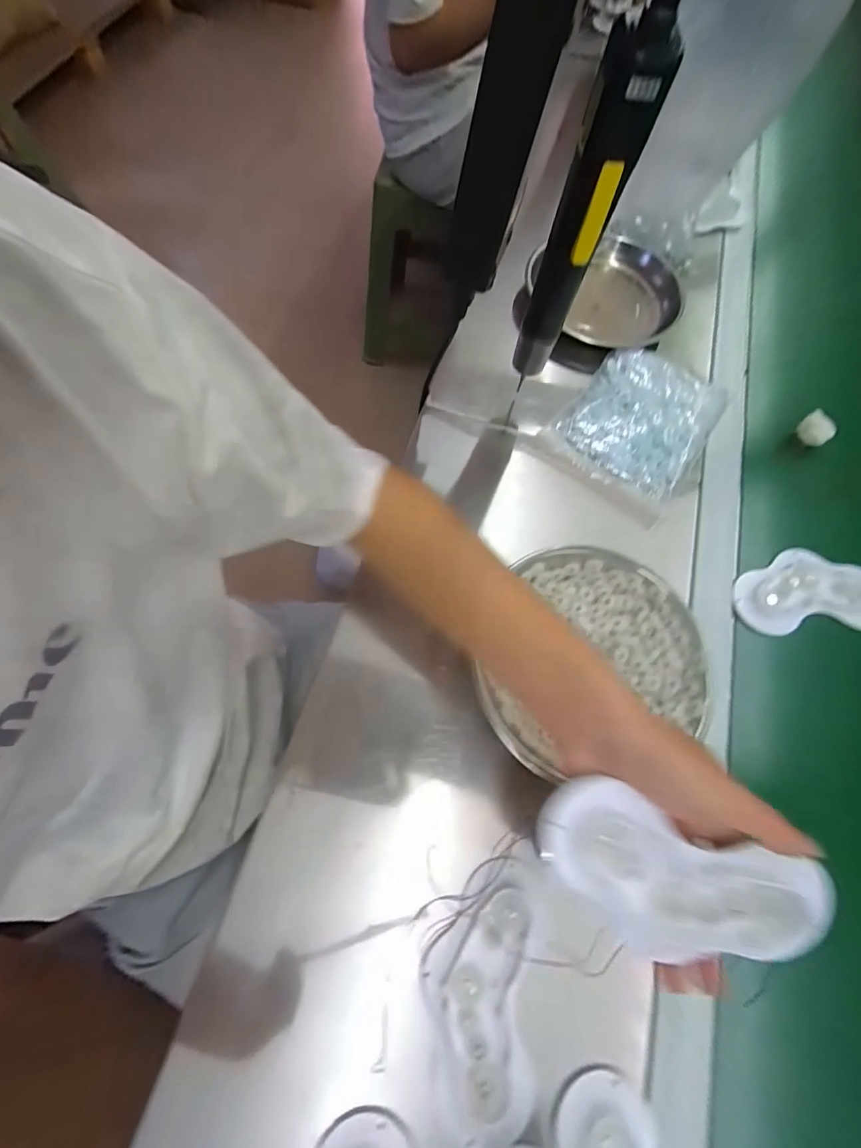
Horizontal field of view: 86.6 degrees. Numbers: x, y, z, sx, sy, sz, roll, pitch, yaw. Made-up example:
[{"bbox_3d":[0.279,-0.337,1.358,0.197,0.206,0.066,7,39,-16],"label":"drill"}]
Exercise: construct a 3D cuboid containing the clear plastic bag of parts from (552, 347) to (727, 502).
[{"bbox_3d":[0.221,-0.163,0.483,0.137,0.026,0.163,35,70,10],"label":"clear plastic bag of parts"}]

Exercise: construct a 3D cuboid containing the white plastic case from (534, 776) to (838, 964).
[{"bbox_3d":[0.128,0.162,0.247,0.150,0.025,0.071,22,95,2],"label":"white plastic case"}]

